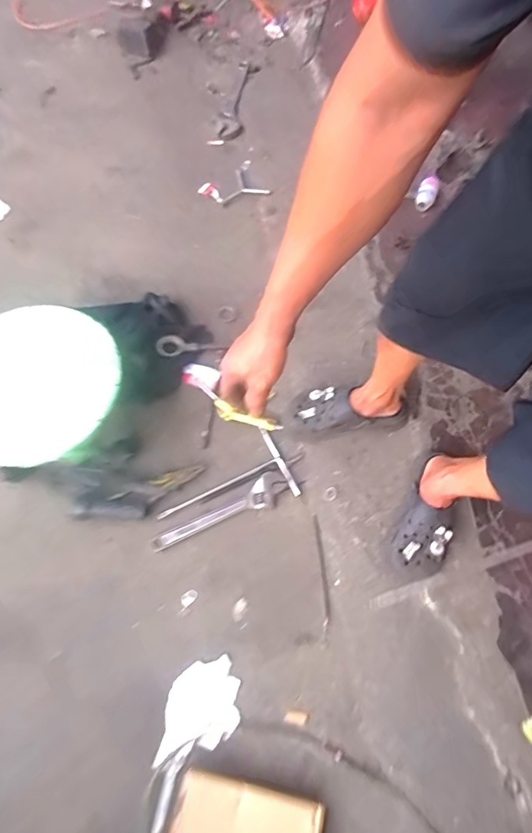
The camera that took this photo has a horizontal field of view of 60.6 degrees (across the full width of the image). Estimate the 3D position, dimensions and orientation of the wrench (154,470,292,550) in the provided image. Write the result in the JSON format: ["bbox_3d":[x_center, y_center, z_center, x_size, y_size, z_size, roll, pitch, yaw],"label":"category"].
[{"bbox_3d":[-0.083,0.193,0.881,0.277,0.017,0.062,-29,72,-14],"label":"wrench"}]

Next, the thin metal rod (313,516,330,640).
[{"bbox_3d":[0.104,0.295,0.847,0.013,0.009,0.220,-2,67,-4],"label":"thin metal rod"}]

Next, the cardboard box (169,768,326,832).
[{"bbox_3d":[-0.028,0.623,0.680,0.220,0.045,0.119,11,67,1],"label":"cardboard box"}]

